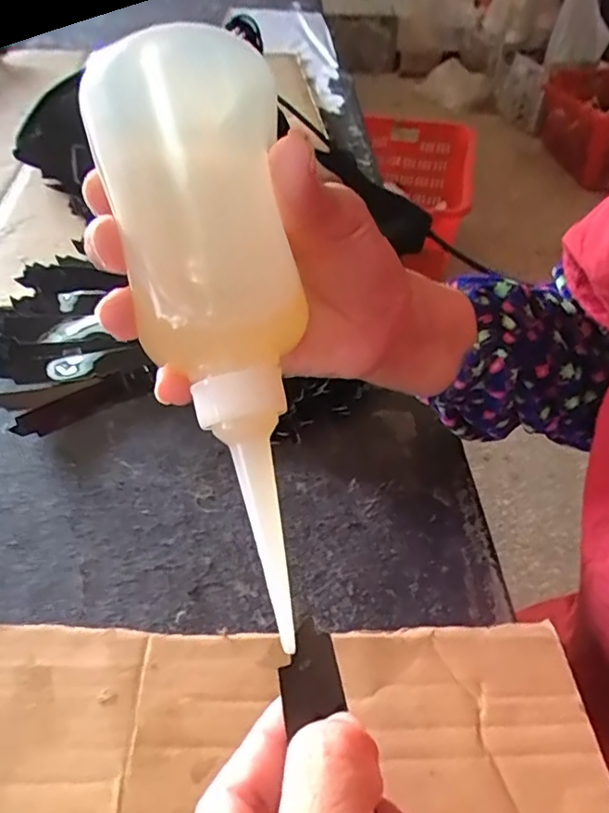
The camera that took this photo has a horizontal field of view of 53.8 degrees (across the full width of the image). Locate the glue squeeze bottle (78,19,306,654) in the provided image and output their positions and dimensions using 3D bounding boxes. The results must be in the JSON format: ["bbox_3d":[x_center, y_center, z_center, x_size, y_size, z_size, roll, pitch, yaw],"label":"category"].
[{"bbox_3d":[-0.026,-0.027,0.190,0.059,0.059,0.181,-9,79,-10],"label":"glue squeeze bottle"}]

